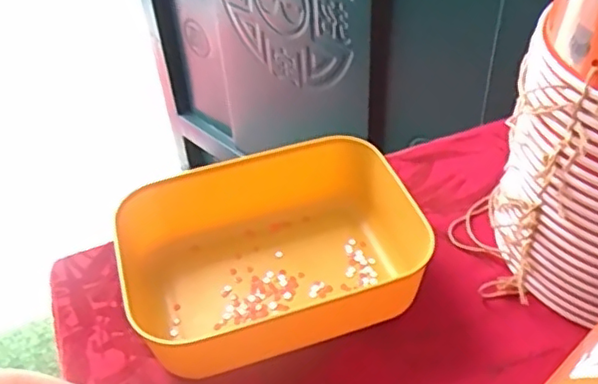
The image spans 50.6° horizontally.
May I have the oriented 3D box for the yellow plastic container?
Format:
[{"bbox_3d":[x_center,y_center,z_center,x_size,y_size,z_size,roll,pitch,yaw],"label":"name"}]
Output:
[{"bbox_3d":[-0.012,0.040,0.430,0.202,0.056,0.146,-17,44,-13],"label":"yellow plastic container"}]

